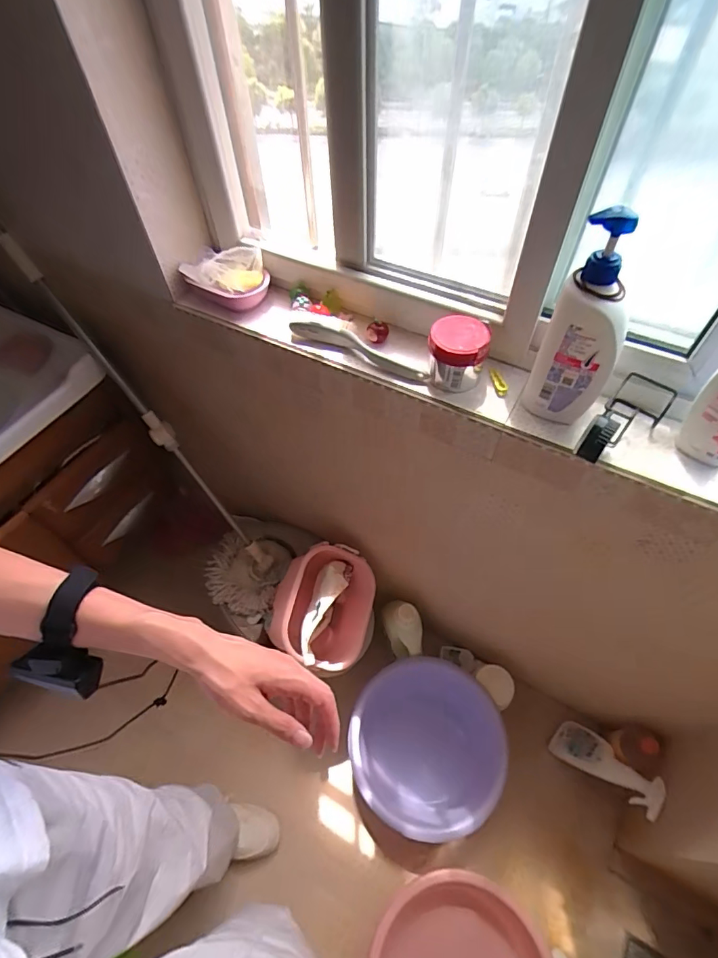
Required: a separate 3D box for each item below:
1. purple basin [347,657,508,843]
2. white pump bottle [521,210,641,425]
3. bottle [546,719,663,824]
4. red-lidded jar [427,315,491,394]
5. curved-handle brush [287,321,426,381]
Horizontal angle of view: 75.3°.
[{"bbox_3d":[0.167,0.659,1.156,0.361,0.151,0.363,0,55,0],"label":"purple basin"},{"bbox_3d":[0.272,-0.176,0.552,0.089,0.247,0.060,25,59,16],"label":"white pump bottle"},{"bbox_3d":[0.580,0.672,1.093,0.094,0.061,0.260,-36,24,-22],"label":"bottle"},{"bbox_3d":[0.140,-0.178,0.668,0.080,0.091,0.079,0,55,0],"label":"red-lidded jar"},{"bbox_3d":[-0.002,-0.199,0.714,0.230,0.029,0.028,22,58,15],"label":"curved-handle brush"}]

